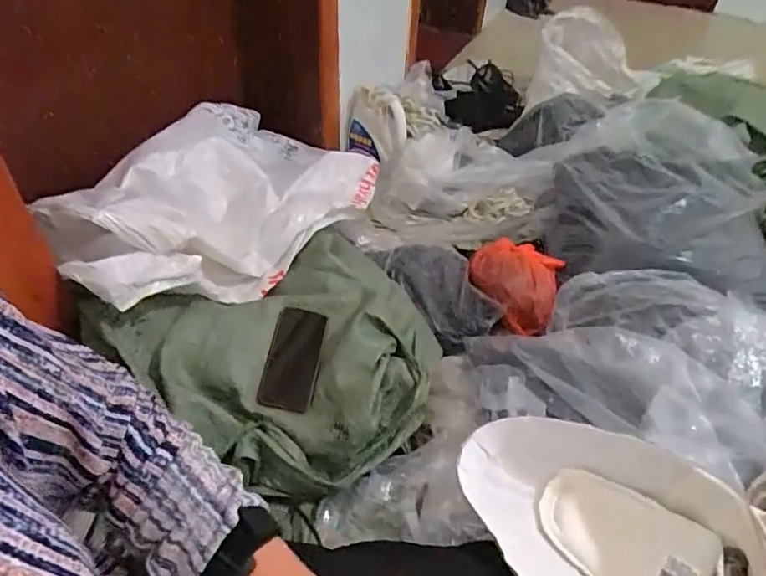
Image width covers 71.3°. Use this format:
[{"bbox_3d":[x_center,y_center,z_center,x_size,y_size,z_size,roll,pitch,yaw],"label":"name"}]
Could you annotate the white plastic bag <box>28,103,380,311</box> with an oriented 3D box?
[{"bbox_3d":[-0.262,-0.172,1.003,0.299,0.245,0.690,20,33,17],"label":"white plastic bag"}]

